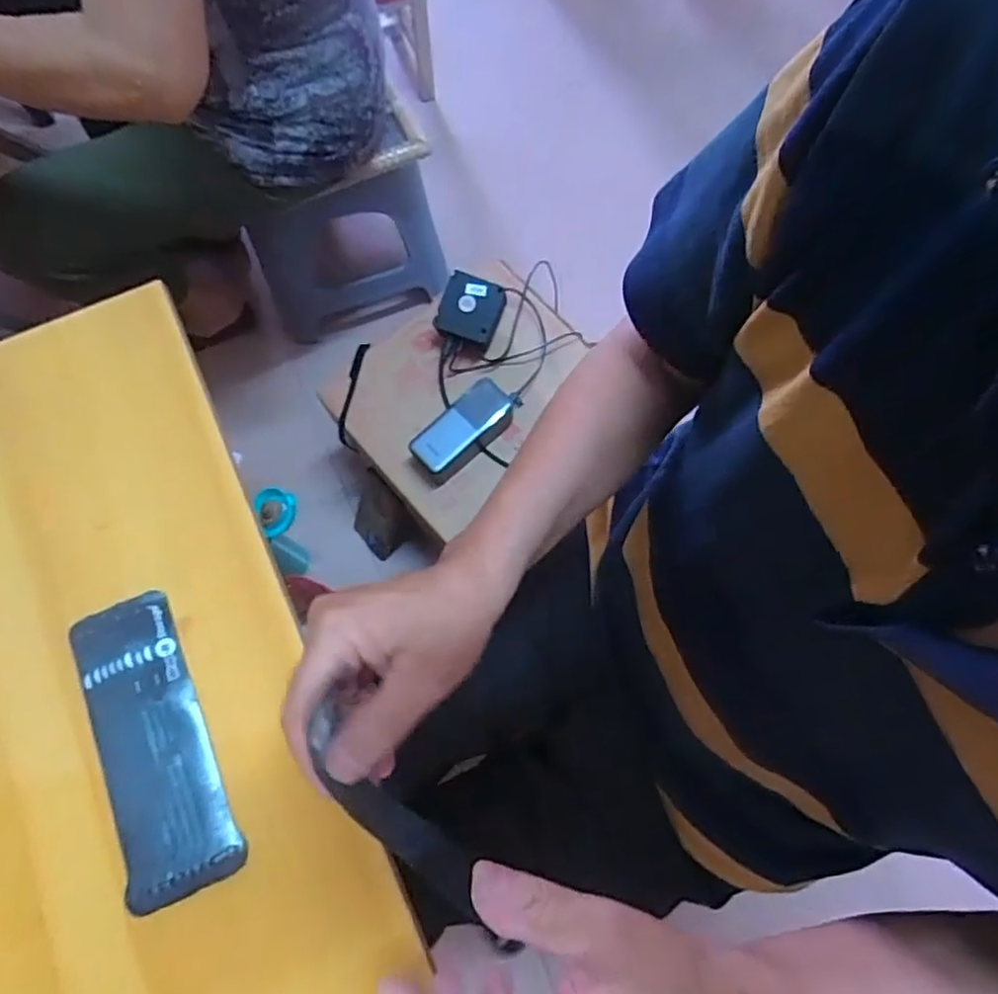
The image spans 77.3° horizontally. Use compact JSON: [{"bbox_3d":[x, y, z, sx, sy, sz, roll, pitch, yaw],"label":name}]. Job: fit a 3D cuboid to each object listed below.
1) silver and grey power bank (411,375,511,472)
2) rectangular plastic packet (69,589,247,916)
[{"bbox_3d":[-0.044,-0.088,0.748,0.133,0.018,0.055,-43,78,-12],"label":"silver and grey power bank"},{"bbox_3d":[-0.243,0.170,0.433,0.078,0.019,0.197,-24,75,-7],"label":"rectangular plastic packet"}]

